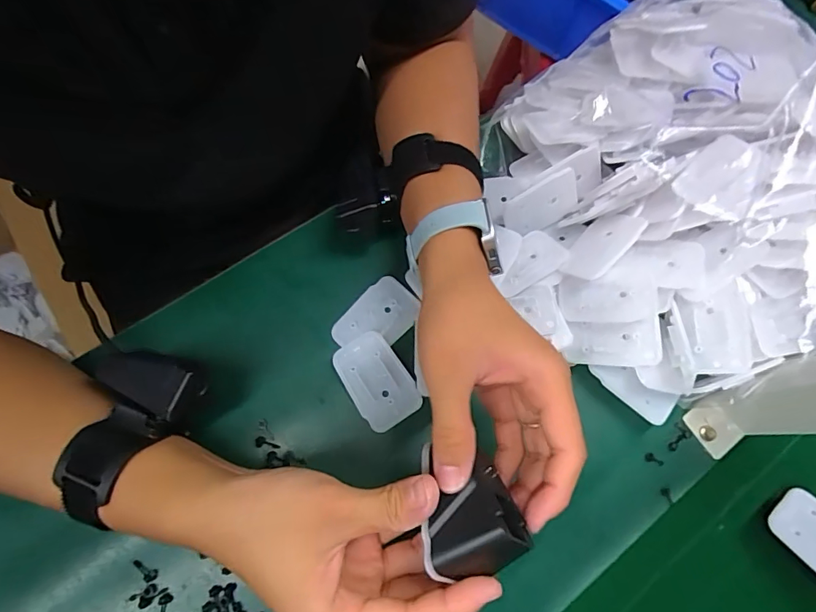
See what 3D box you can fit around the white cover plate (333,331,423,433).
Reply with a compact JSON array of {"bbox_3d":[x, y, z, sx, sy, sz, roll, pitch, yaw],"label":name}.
[{"bbox_3d":[-0.024,0.056,0.346,0.044,0.012,0.069,-31,77,-11],"label":"white cover plate"}]

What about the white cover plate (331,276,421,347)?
[{"bbox_3d":[-0.025,0.010,0.362,0.068,0.007,0.046,-42,79,-13],"label":"white cover plate"}]

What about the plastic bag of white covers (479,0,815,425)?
[{"bbox_3d":[0.218,-0.108,0.373,0.319,0.083,0.321,-28,76,-10],"label":"plastic bag of white covers"}]

